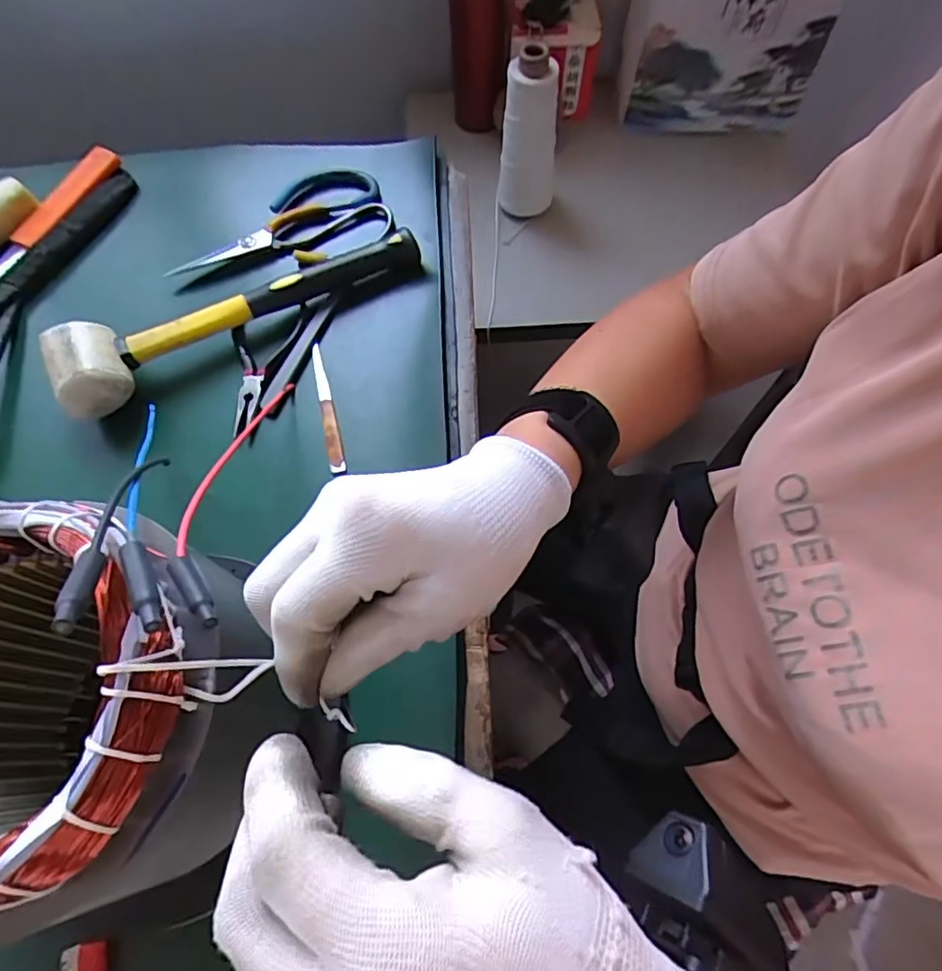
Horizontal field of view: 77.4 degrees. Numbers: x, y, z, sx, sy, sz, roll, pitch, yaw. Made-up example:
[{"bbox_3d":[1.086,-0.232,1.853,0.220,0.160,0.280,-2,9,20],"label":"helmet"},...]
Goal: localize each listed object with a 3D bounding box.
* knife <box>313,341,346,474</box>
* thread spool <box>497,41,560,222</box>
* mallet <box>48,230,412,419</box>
[{"bbox_3d":[-0.106,-0.059,0.431,0.011,0.010,0.114,-14,66,-4],"label":"knife"},{"bbox_3d":[0.064,-0.380,0.649,0.063,0.167,0.053,6,66,5],"label":"thread spool"},{"bbox_3d":[-0.173,-0.138,0.446,0.277,0.051,0.056,-31,69,-11],"label":"mallet"}]

